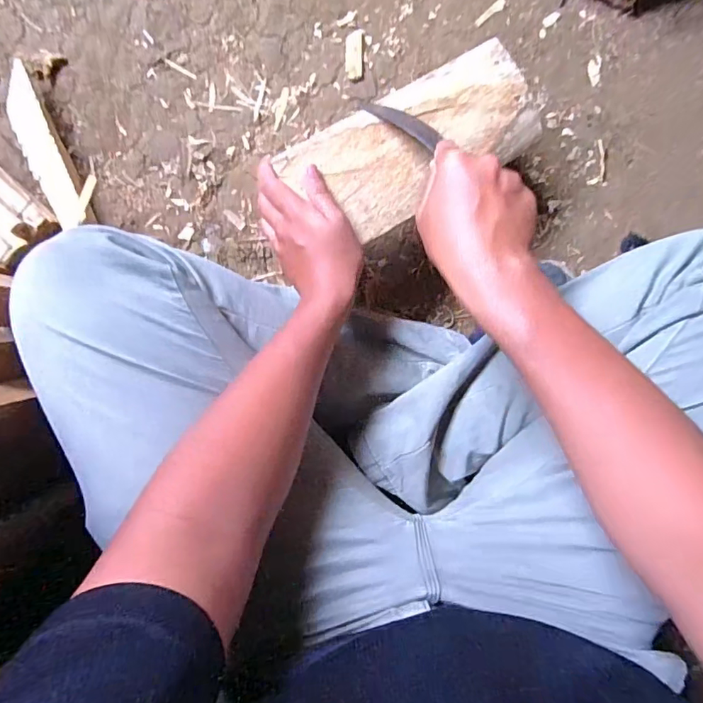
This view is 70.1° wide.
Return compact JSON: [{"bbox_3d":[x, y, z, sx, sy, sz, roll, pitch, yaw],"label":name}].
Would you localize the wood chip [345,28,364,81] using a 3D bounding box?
[{"bbox_3d":[0.004,-0.365,0.614,0.021,0.007,0.060,3,91,-8],"label":"wood chip"}]

